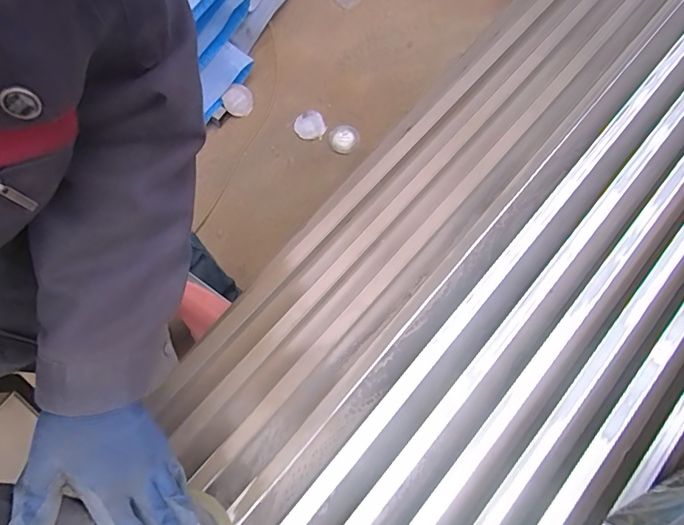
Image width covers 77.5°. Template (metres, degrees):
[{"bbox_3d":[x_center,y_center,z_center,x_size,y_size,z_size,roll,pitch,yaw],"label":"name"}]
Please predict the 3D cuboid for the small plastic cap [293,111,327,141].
[{"bbox_3d":[-0.117,-0.500,1.556,0.114,0.022,0.113,-1,73,0],"label":"small plastic cap"}]

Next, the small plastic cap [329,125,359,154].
[{"bbox_3d":[0.008,-0.444,1.531,0.105,0.014,0.112,0,73,0],"label":"small plastic cap"}]

